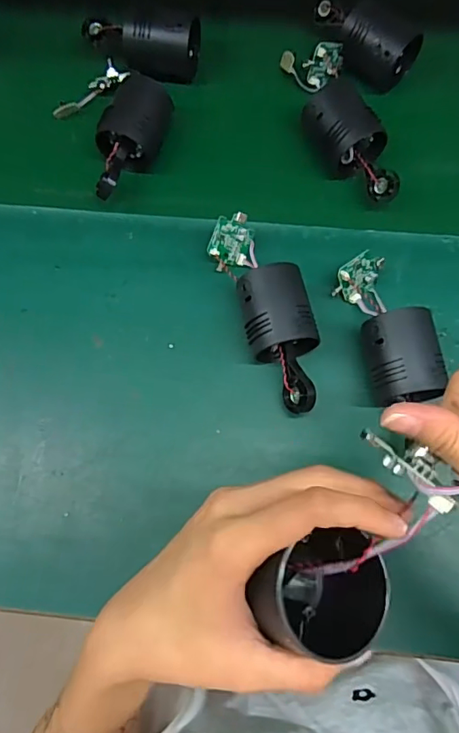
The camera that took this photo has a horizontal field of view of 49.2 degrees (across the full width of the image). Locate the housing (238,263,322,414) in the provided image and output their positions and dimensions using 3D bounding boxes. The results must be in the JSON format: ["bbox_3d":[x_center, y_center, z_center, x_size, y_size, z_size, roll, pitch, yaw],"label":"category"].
[{"bbox_3d":[0.042,-0.020,0.401,0.055,0.053,0.118,-9,75,-1],"label":"housing"}]

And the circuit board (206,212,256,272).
[{"bbox_3d":[0.001,-0.109,0.439,0.036,0.006,0.050,16,102,-17],"label":"circuit board"}]

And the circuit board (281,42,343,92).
[{"bbox_3d":[0.081,-0.302,0.500,0.059,0.034,0.042,9,75,3],"label":"circuit board"}]

